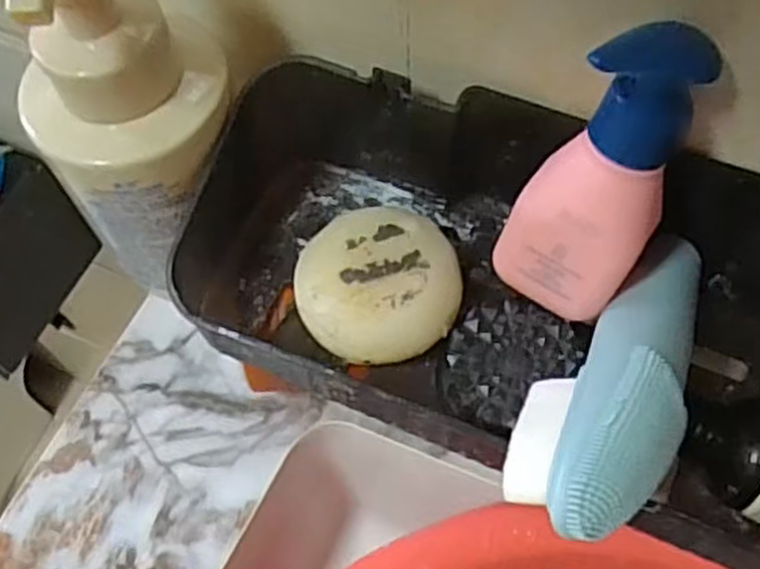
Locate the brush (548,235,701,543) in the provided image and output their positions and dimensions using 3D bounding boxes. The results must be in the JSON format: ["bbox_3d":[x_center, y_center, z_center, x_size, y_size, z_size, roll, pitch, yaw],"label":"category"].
[{"bbox_3d":[0.084,0.024,0.253,0.034,0.023,0.125,22,48,14],"label":"brush"}]

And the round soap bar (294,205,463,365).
[{"bbox_3d":[-0.001,-0.001,0.298,0.059,0.016,0.058,-21,63,-8],"label":"round soap bar"}]

